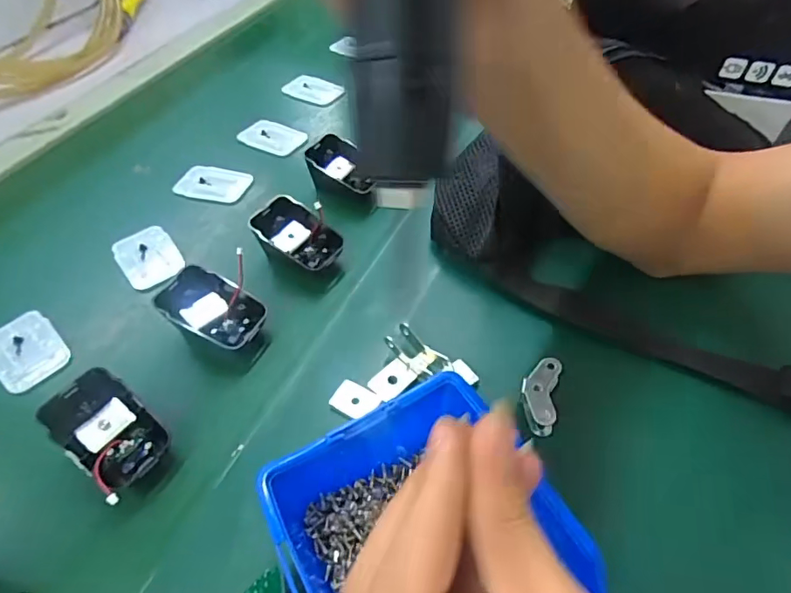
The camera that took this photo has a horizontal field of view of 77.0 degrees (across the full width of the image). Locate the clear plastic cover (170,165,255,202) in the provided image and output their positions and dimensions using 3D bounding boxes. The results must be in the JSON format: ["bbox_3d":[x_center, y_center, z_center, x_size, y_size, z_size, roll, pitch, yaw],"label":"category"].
[{"bbox_3d":[-0.174,-0.109,0.478,0.073,0.010,0.041,11,51,14],"label":"clear plastic cover"}]

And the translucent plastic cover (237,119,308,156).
[{"bbox_3d":[-0.129,-0.169,0.524,0.073,0.011,0.036,22,55,22],"label":"translucent plastic cover"}]

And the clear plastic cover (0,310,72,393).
[{"bbox_3d":[-0.266,0.038,0.357,0.068,0.004,0.045,34,60,29],"label":"clear plastic cover"}]

